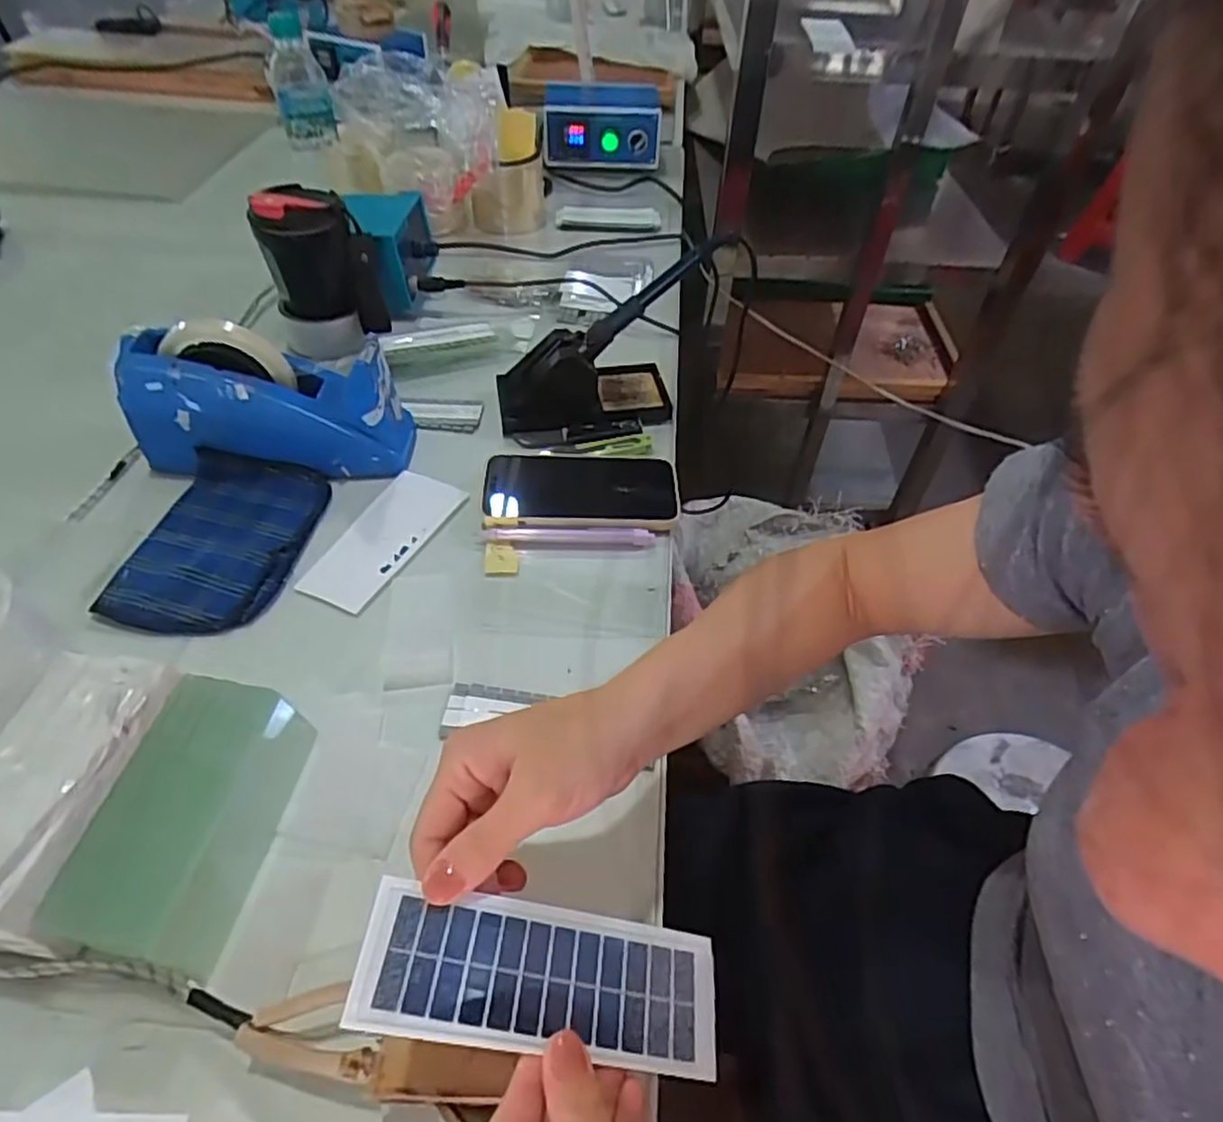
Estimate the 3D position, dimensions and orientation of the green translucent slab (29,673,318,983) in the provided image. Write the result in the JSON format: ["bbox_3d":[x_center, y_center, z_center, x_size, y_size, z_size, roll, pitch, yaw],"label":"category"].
[{"bbox_3d":[-0.225,0.136,0.381,0.073,0.049,0.137,7,48,3],"label":"green translucent slab"}]

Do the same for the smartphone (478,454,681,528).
[{"bbox_3d":[-0.026,-0.058,0.586,0.160,0.014,0.083,0,48,-3],"label":"smartphone"}]

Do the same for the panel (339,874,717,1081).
[{"bbox_3d":[-0.026,0.164,0.278,0.142,0.004,0.051,15,47,-11],"label":"panel"}]

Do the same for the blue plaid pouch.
[{"bbox_3d":[-0.295,-0.017,0.535,0.115,0.017,0.160,7,50,1],"label":"blue plaid pouch"}]

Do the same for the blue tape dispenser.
[{"bbox_3d":[-0.274,-0.124,0.572,0.216,0.127,0.063,6,47,-16],"label":"blue tape dispenser"}]

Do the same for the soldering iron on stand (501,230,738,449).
[{"bbox_3d":[-0.005,-0.188,0.618,0.190,0.127,0.084,-9,49,-11],"label":"soldering iron on stand"}]

